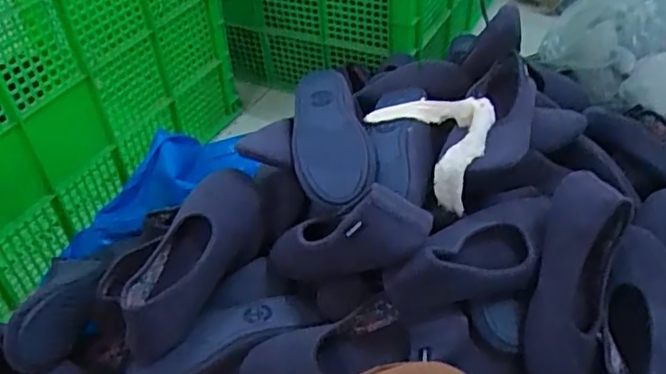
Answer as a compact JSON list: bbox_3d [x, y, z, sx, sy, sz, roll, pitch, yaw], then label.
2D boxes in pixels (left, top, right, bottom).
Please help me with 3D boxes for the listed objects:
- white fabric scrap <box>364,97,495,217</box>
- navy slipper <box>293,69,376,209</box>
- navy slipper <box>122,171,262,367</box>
[{"bbox_3d":[0.132,-0.066,0.789,0.097,0.095,0.176,-25,47,-20],"label":"white fabric scrap"},{"bbox_3d":[-0.003,-0.074,0.832,0.103,0.062,0.234,-5,43,0],"label":"navy slipper"},{"bbox_3d":[-0.177,0.092,0.771,0.093,0.093,0.242,17,47,22],"label":"navy slipper"}]

